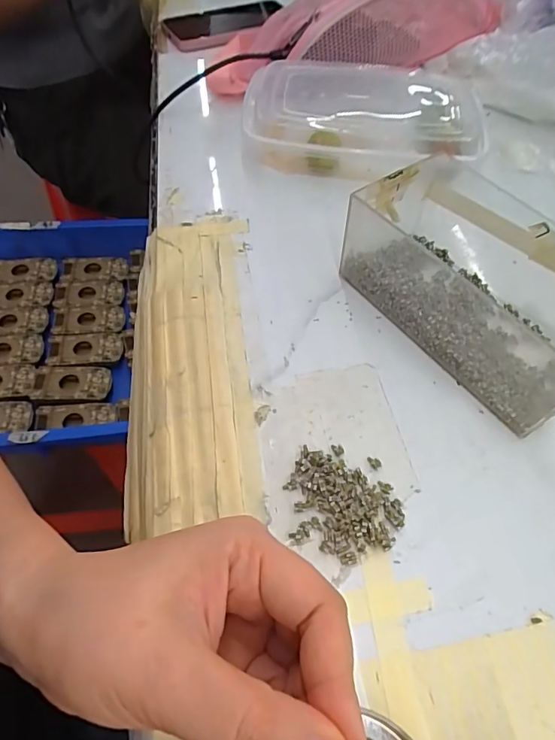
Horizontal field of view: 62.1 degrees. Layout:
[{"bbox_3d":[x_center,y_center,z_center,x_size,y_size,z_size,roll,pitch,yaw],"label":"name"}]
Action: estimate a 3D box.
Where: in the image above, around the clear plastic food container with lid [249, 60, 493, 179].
[{"bbox_3d":[0.077,-0.233,0.431,0.207,0.051,0.130,11,57,5],"label":"clear plastic food container with lid"}]

